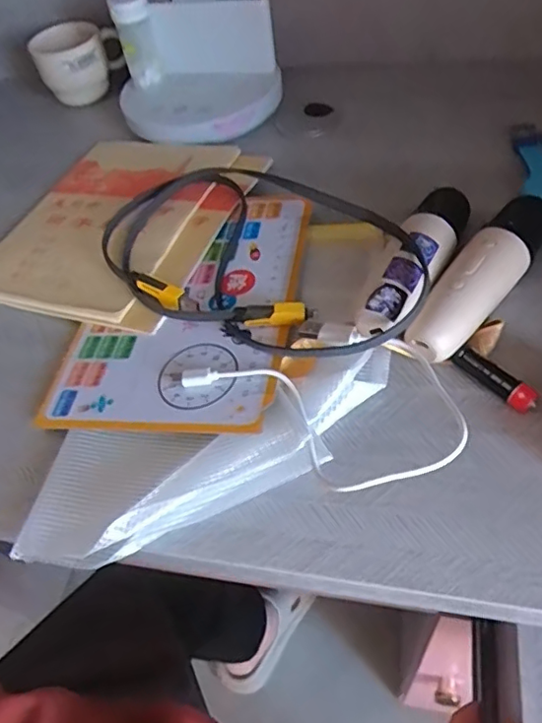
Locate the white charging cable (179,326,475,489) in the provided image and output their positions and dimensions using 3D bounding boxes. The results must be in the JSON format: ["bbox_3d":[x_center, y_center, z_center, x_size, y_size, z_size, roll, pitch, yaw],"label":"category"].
[{"bbox_3d":[0.030,0.016,0.297,0.142,0.026,0.083,31,62,29],"label":"white charging cable"}]

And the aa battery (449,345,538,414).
[{"bbox_3d":[0.120,0.008,0.303,0.014,0.013,0.048,-33,54,-16],"label":"aa battery"}]

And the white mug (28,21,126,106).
[{"bbox_3d":[-0.177,-0.278,0.527,0.082,0.053,0.053,-21,51,-8],"label":"white mug"}]

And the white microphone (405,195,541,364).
[{"bbox_3d":[0.126,-0.052,0.333,0.033,0.030,0.138,31,63,29],"label":"white microphone"}]

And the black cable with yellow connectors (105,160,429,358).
[{"bbox_3d":[-0.010,-0.072,0.360,0.145,0.034,0.233,-38,55,-20],"label":"black cable with yellow connectors"}]

